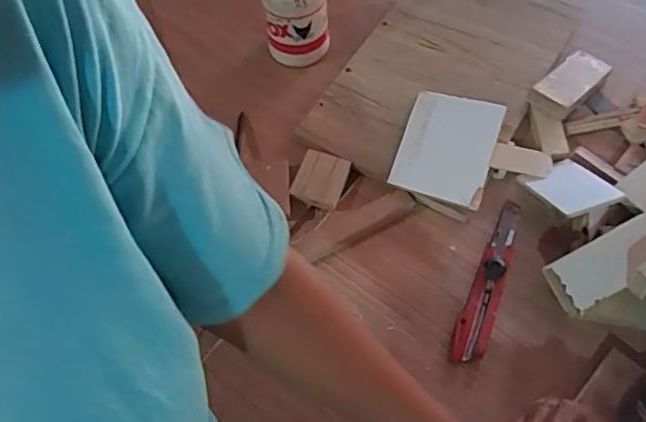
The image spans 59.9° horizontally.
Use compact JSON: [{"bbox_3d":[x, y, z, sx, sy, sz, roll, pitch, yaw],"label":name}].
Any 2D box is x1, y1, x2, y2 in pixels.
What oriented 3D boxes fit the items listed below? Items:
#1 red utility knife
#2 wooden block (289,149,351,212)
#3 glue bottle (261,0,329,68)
[{"bbox_3d":[0.172,0.065,0.569,0.031,0.020,0.186,21,64,15],"label":"red utility knife"},{"bbox_3d":[-0.002,-0.035,0.629,0.055,0.019,0.064,15,63,11],"label":"wooden block"},{"bbox_3d":[-0.035,-0.251,0.691,0.077,0.131,0.067,-6,61,0],"label":"glue bottle"}]

